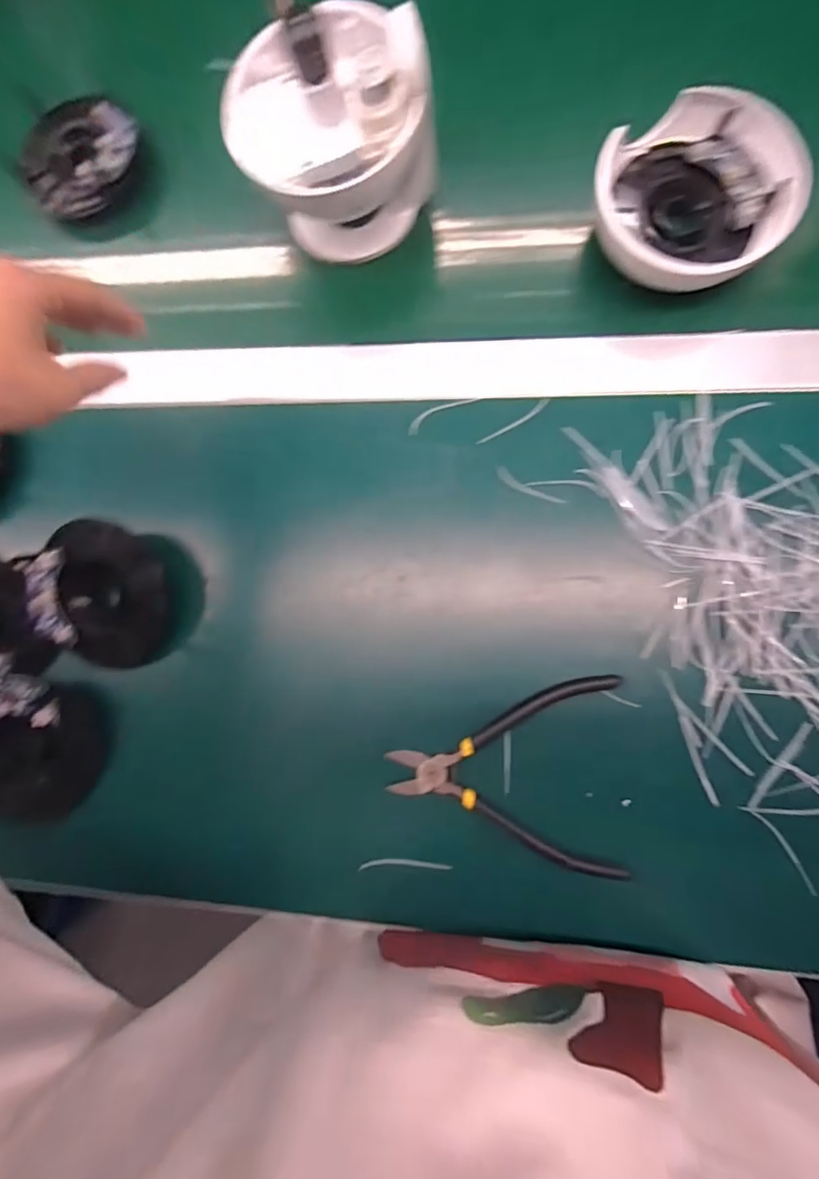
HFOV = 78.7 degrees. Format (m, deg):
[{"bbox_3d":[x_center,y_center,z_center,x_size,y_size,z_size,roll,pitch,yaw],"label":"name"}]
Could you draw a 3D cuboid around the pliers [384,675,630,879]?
[{"bbox_3d":[0.059,0.108,0.308,0.138,0.016,0.114,3,86,8],"label":"pliers"}]

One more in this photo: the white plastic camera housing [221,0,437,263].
[{"bbox_3d":[-0.050,-0.294,0.324,0.117,0.114,0.101,-24,82,5],"label":"white plastic camera housing"}]

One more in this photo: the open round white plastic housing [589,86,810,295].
[{"bbox_3d":[0.178,-0.245,0.315,0.117,0.042,0.114,-1,85,7],"label":"open round white plastic housing"}]

